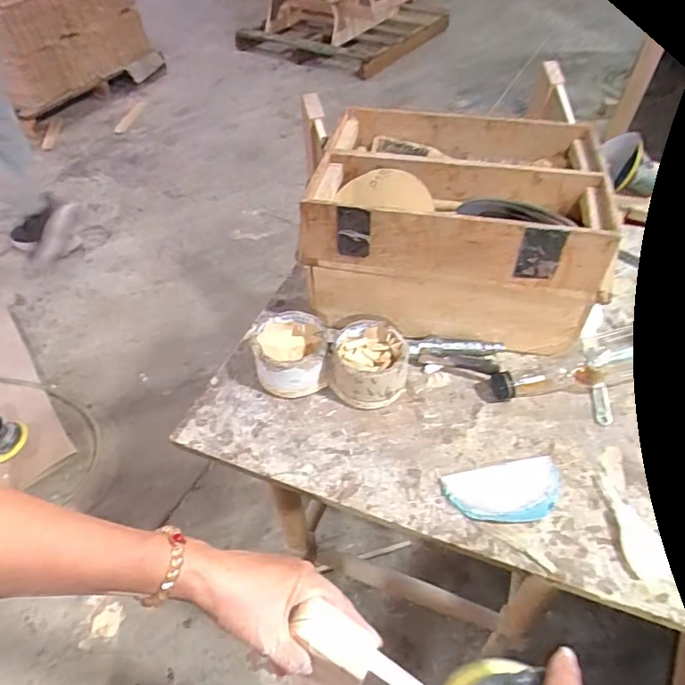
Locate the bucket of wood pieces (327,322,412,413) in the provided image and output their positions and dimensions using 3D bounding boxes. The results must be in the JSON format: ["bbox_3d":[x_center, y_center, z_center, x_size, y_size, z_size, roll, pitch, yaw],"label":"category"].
[{"bbox_3d":[0.027,0.025,0.592,0.088,0.061,0.080,-2,44,2],"label":"bucket of wood pieces"}]

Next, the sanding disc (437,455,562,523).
[{"bbox_3d":[0.160,0.145,0.508,0.114,0.006,0.061,-10,44,-6],"label":"sanding disc"}]

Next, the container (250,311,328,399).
[{"bbox_3d":[-0.058,0.016,0.602,0.081,0.063,0.088,-3,44,3],"label":"container"}]

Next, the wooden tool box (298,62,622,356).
[{"bbox_3d":[0.138,-0.150,0.659,0.315,0.165,0.248,7,45,12],"label":"wooden tool box"}]

